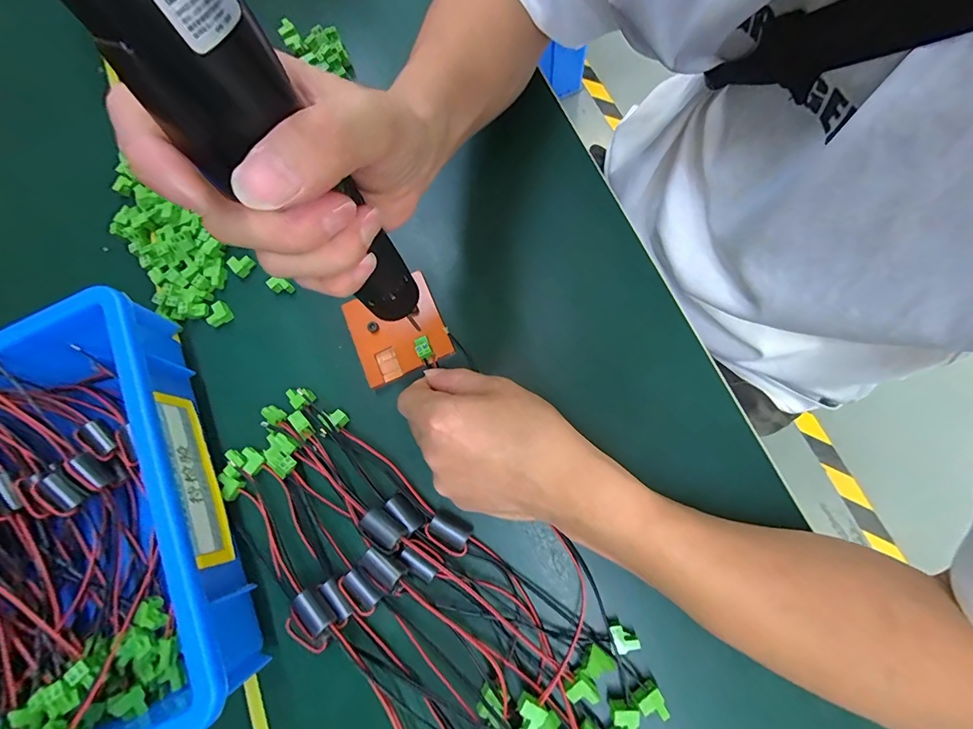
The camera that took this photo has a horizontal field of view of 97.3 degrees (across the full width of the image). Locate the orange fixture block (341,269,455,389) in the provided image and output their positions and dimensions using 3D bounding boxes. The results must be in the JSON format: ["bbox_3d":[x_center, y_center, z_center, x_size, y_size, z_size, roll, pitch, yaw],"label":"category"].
[{"bbox_3d":[-0.070,-0.026,0.343,0.070,0.023,0.070,-22,73,-5],"label":"orange fixture block"}]

